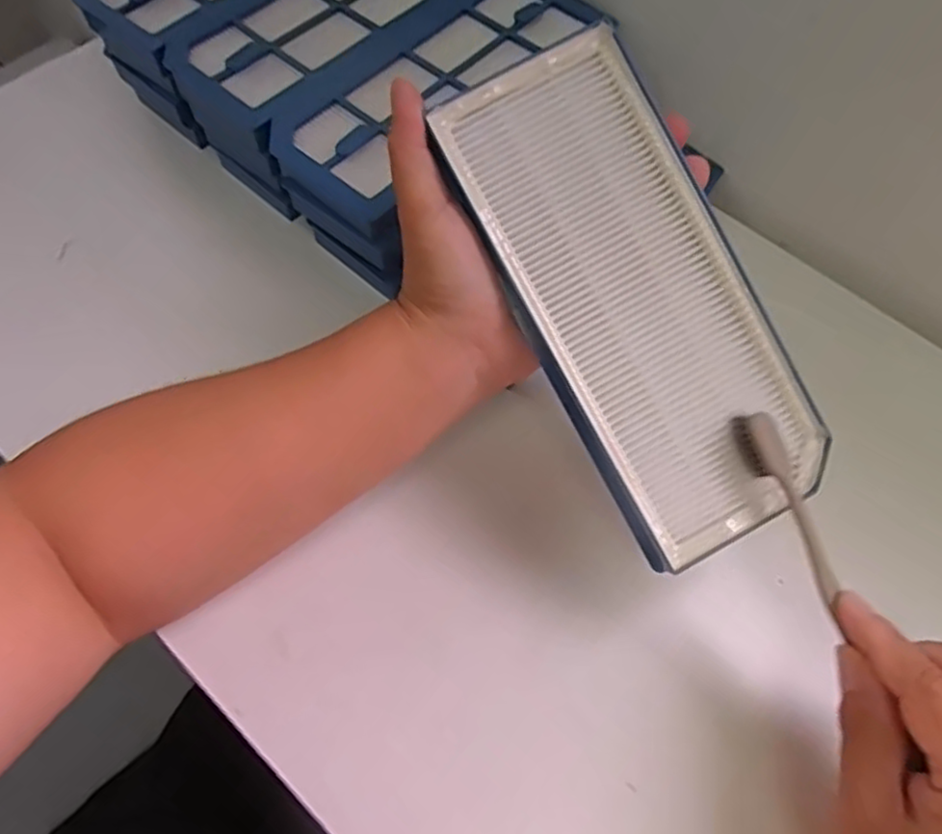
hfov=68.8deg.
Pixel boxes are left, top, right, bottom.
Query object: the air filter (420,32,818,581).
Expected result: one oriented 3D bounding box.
[{"bbox_3d":[0.064,-0.046,0.273,0.086,0.012,0.198,-28,91,-6],"label":"air filter"}]

